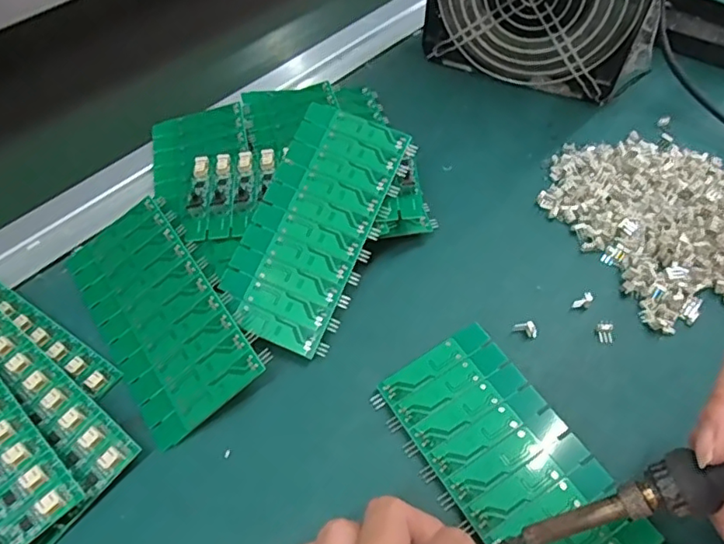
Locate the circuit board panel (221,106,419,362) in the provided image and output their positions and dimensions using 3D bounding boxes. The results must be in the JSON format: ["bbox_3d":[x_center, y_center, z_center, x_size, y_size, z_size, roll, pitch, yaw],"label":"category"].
[{"bbox_3d":[-0.026,-0.028,0.308,0.065,0.005,0.137,19,75,11],"label":"circuit board panel"}]

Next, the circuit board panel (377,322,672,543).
[{"bbox_3d":[0.071,0.089,0.249,0.062,0.009,0.135,-26,58,-19],"label":"circuit board panel"}]

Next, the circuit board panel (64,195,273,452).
[{"bbox_3d":[-0.108,0.020,0.298,0.065,0.007,0.137,-40,62,-3],"label":"circuit board panel"}]

